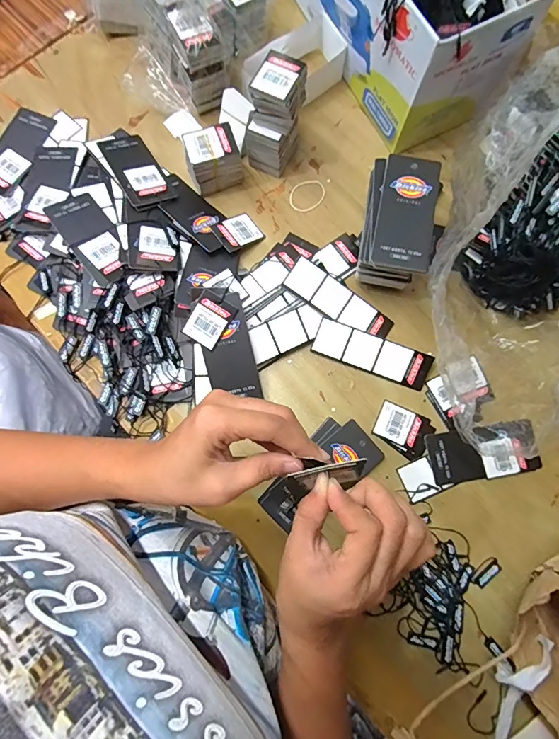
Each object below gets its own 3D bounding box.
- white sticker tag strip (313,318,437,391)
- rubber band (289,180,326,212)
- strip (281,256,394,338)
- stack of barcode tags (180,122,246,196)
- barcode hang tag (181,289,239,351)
[{"bbox_3d":[0.094,-0.016,0.410,0.119,0.004,0.036,21,100,2],"label":"white sticker tag strip"},{"bbox_3d":[0.031,-0.196,0.454,0.043,0.004,0.035,-26,79,-7],"label":"rubber band"},{"bbox_3d":[0.062,-0.067,0.414,0.119,0.009,0.037,34,85,-7],"label":"strip"},{"bbox_3d":[-0.068,-0.222,0.427,0.057,0.053,0.038,-17,79,-5],"label":"stack of barcode tags"},{"bbox_3d":[-0.068,-0.048,0.393,0.036,0.004,0.049,33,96,-4],"label":"barcode hang tag"}]

